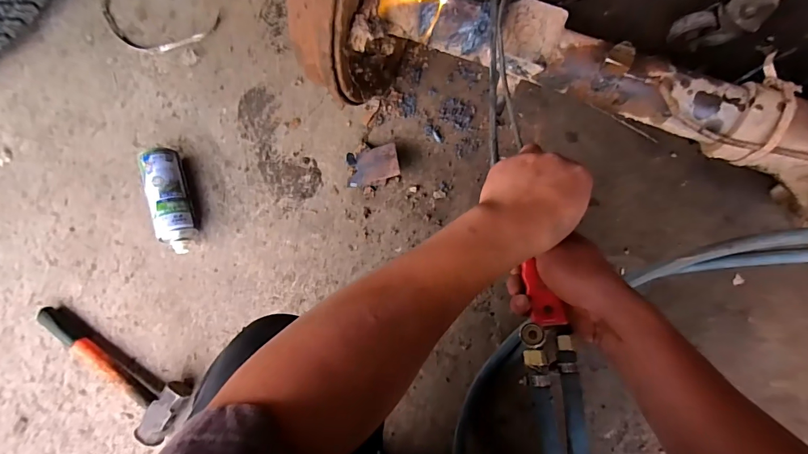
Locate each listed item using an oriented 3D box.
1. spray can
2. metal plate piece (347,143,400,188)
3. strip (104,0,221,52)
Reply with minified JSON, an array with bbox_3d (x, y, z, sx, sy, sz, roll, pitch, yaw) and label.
[{"bbox_3d":[-0.412,-0.046,0.710,0.063,0.068,0.188,-14,80,3],"label":"spray can"},{"bbox_3d":[-0.055,-0.107,0.699,0.094,0.006,0.061,-13,76,16],"label":"metal plate piece"},{"bbox_3d":[-0.499,-0.399,0.803,0.253,0.010,0.097,11,84,6],"label":"strip"}]

